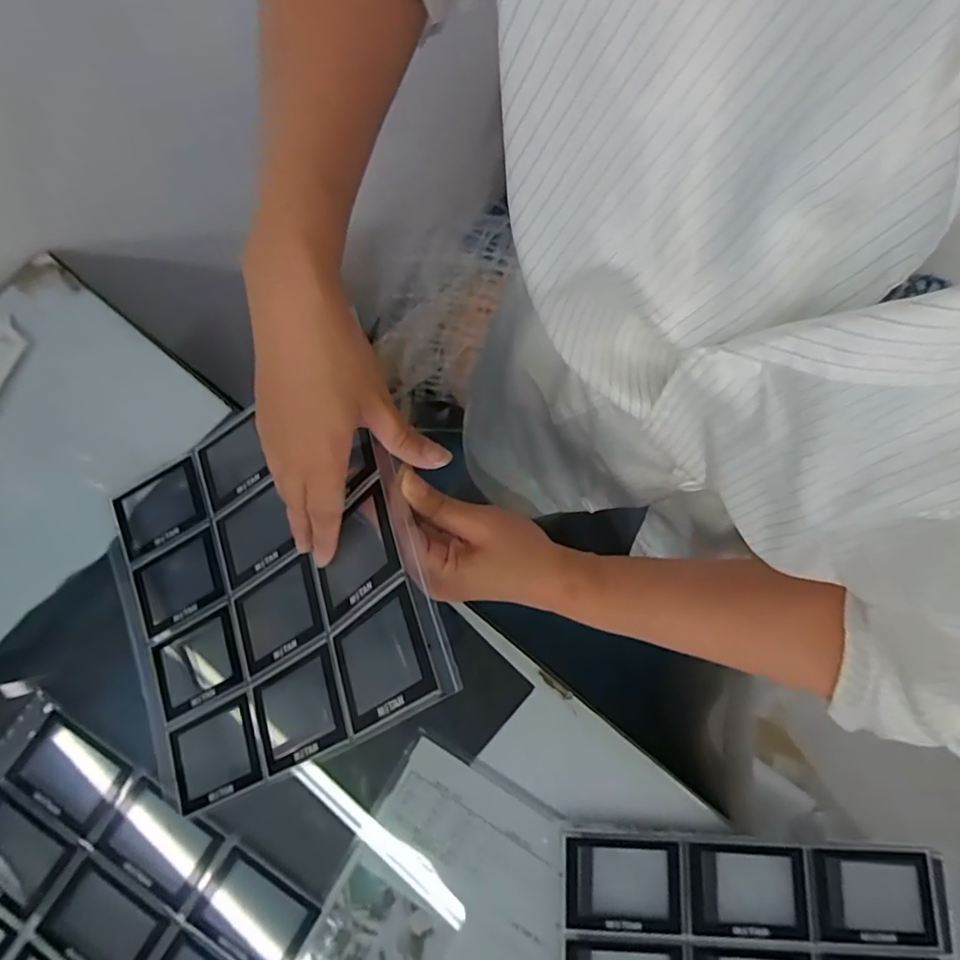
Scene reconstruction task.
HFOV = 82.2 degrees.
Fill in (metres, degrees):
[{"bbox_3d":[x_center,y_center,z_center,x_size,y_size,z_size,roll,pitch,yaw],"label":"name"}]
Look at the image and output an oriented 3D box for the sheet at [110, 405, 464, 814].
[{"bbox_3d":[-0.162,0.066,0.397,0.285,0.030,0.265,-34,64,25],"label":"sheet"}]

